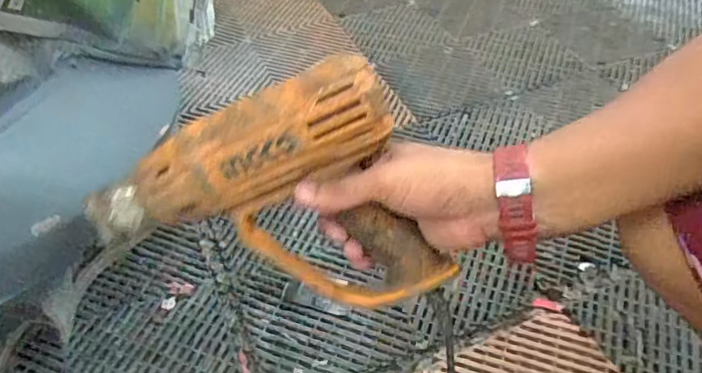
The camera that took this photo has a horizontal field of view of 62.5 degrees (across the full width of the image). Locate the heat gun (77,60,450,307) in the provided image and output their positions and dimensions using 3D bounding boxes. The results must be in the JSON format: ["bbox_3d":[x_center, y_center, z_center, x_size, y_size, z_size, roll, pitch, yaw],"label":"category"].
[{"bbox_3d":[-0.058,0.018,0.450,0.230,0.188,0.078,-22,24,8],"label":"heat gun"}]

